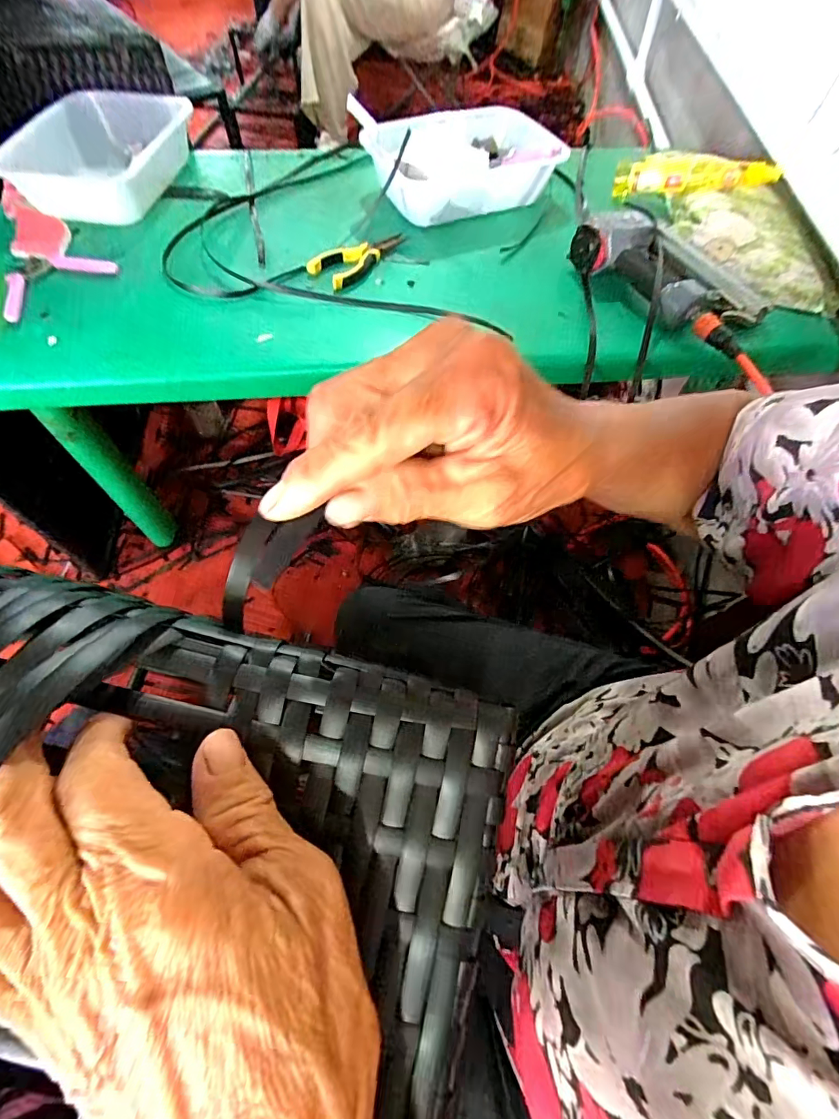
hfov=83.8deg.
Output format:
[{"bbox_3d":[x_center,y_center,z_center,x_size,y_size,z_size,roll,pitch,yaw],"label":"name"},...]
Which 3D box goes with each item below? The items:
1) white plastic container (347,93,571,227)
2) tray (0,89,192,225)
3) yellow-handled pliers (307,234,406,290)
[{"bbox_3d":[0.066,-0.630,0.720,0.322,0.109,0.192,-8,63,-8],"label":"white plastic container"},{"bbox_3d":[-0.488,-0.641,0.734,0.192,0.065,0.266,7,62,0],"label":"tray"},{"bbox_3d":[-0.089,-0.432,0.661,0.072,0.014,0.140,36,65,15],"label":"yellow-handled pliers"}]

